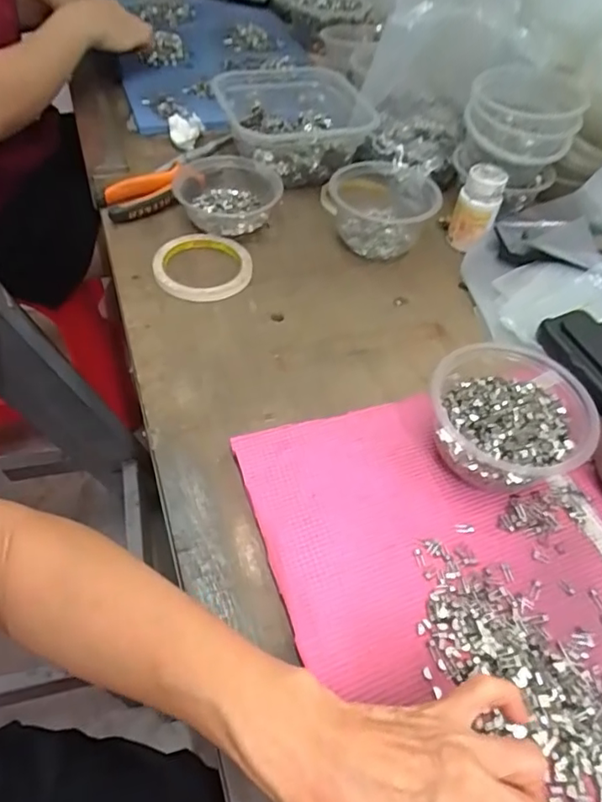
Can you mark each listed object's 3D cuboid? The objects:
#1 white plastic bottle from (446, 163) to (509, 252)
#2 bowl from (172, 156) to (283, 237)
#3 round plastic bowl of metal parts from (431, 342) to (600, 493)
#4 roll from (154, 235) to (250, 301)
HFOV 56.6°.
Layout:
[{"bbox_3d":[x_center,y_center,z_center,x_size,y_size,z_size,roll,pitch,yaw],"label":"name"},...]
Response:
[{"bbox_3d":[0.188,-0.207,0.601,0.045,0.074,0.046,6,51,2],"label":"white plastic bottle"},{"bbox_3d":[-0.082,-0.229,0.627,0.116,0.046,0.113,-4,51,-6],"label":"bowl"},{"bbox_3d":[0.154,0.018,0.419,0.104,0.066,0.101,1,51,-2],"label":"round plastic bowl of metal parts"},{"bbox_3d":[-0.100,-0.140,0.572,0.096,0.015,0.096,-1,51,-4],"label":"roll"}]

